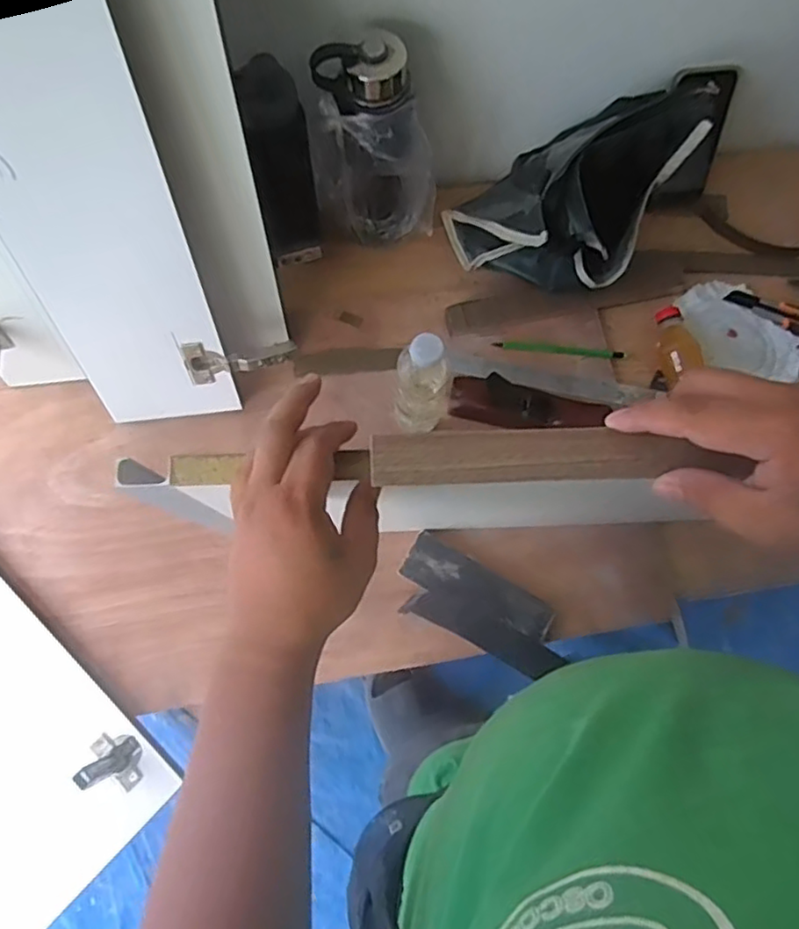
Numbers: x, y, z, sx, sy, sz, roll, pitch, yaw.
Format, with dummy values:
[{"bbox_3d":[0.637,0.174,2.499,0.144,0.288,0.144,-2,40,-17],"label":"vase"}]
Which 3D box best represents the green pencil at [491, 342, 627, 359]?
[{"bbox_3d":[0.205,-0.146,0.822,0.169,0.011,0.014,2,73,-1],"label":"green pencil"}]

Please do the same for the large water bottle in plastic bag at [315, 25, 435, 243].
[{"bbox_3d":[-0.027,-0.352,0.750,0.124,0.270,0.098,25,74,6],"label":"large water bottle in plastic bag"}]

